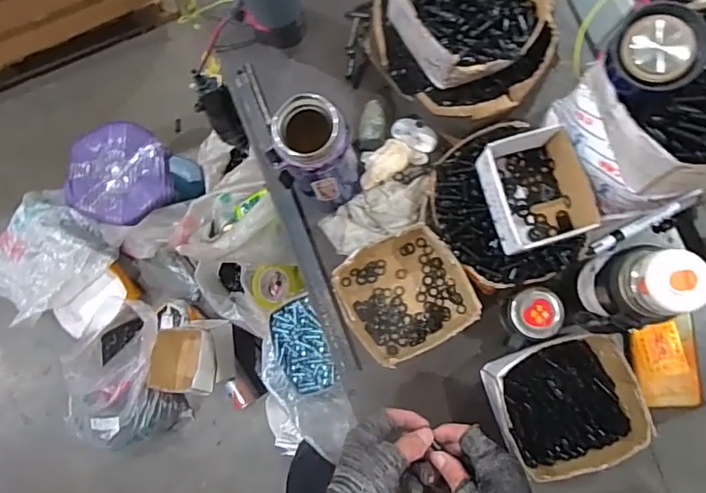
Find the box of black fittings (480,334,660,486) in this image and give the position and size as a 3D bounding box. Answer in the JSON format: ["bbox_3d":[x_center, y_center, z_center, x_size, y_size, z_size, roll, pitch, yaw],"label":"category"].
[{"bbox_3d":[0.248,0.179,0.600,0.170,0.070,0.143,-11,83,2],"label":"box of black fittings"}]

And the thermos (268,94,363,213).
[{"bbox_3d":[-0.038,-0.093,0.591,0.080,0.215,0.078,7,84,4],"label":"thermos"}]

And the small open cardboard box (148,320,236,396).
[{"bbox_3d":[-0.378,0.259,1.211,0.178,0.146,0.163,-3,84,3],"label":"small open cardboard box"}]

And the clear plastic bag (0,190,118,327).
[{"bbox_3d":[-0.793,0.019,1.308,0.282,0.087,0.300,42,88,7],"label":"clear plastic bag"}]

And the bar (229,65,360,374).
[{"bbox_3d":[-0.082,-0.044,0.697,0.038,0.025,0.436,-21,83,1],"label":"bar"}]

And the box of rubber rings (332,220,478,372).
[{"bbox_3d":[0.064,0.061,0.643,0.147,0.077,0.145,-27,83,0],"label":"box of rubber rings"}]

